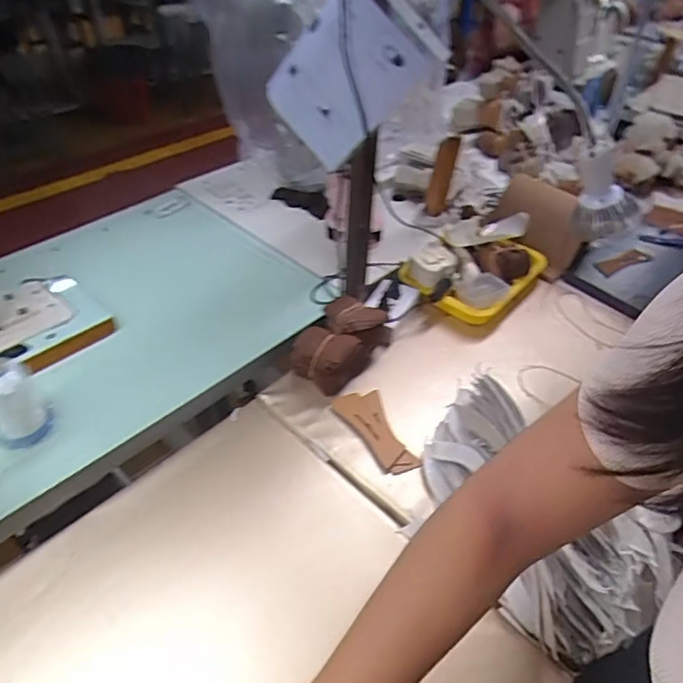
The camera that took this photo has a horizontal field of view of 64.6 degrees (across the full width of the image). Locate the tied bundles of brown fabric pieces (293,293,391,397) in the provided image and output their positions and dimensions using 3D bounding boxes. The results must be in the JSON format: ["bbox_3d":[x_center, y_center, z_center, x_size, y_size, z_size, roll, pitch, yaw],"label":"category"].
[{"bbox_3d":[-0.002,-0.001,0.835,0.095,0.075,0.155,27,48,21],"label":"tied bundles of brown fabric pieces"}]

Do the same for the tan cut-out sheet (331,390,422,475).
[{"bbox_3d":[0.046,0.128,0.768,0.071,0.007,0.146,-15,50,-16],"label":"tan cut-out sheet"}]

